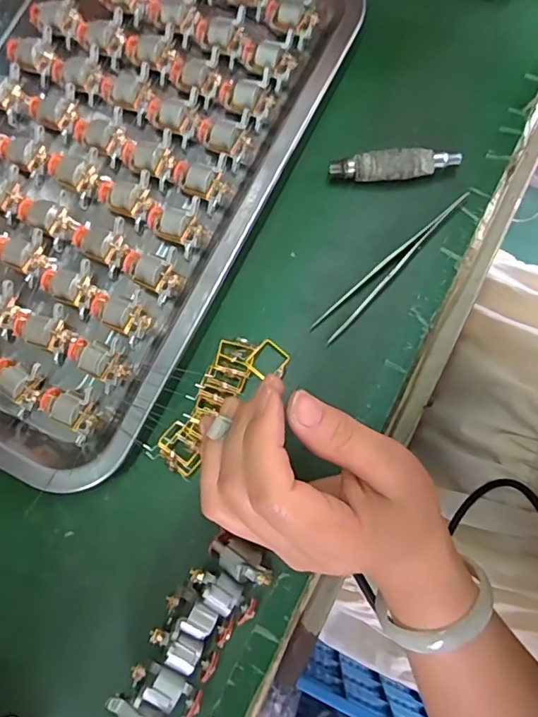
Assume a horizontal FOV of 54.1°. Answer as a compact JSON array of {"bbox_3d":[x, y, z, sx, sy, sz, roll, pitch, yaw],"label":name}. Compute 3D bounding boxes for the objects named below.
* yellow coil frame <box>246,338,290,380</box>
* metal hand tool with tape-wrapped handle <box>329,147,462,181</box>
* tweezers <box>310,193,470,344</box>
[{"bbox_3d":[0.000,0.001,0.285,0.019,0.004,0.020,40,84,10],"label":"yellow coil frame"},{"bbox_3d":[0.070,-0.107,0.298,0.070,0.020,0.013,-1,79,4],"label":"metal hand tool with tape-wrapped handle"},{"bbox_3d":[0.069,-0.051,0.290,0.111,0.008,0.014,-42,79,-4],"label":"tweezers"}]

